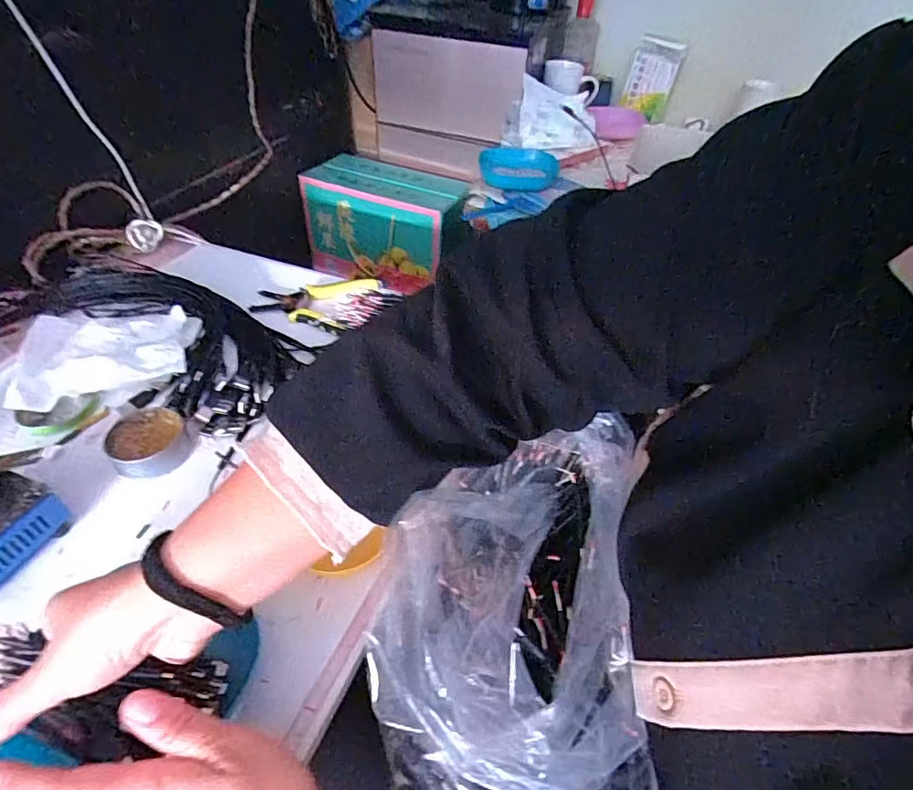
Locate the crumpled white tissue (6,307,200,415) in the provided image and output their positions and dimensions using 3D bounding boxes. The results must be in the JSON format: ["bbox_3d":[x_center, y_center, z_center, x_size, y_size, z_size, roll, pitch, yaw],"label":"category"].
[{"bbox_3d":[-0.367,-0.058,0.548,0.153,0.033,0.163,-11,47,-15],"label":"crumpled white tissue"}]

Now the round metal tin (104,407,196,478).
[{"bbox_3d":[-0.277,0.043,0.467,0.064,0.024,0.069,2,45,-2],"label":"round metal tin"}]

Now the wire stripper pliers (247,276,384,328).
[{"bbox_3d":[-0.180,-0.127,0.646,0.147,0.017,0.102,10,45,6],"label":"wire stripper pliers"}]

